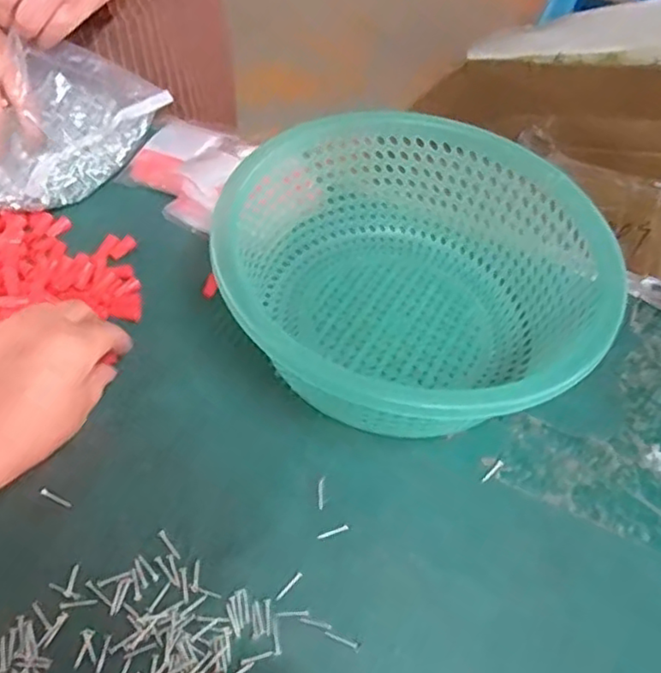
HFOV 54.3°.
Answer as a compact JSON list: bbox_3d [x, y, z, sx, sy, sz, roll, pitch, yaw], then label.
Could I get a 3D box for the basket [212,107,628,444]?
[{"bbox_3d":[0.052,-0.051,0.483,0.255,0.101,0.226,-15,55,-16],"label":"basket"}]

